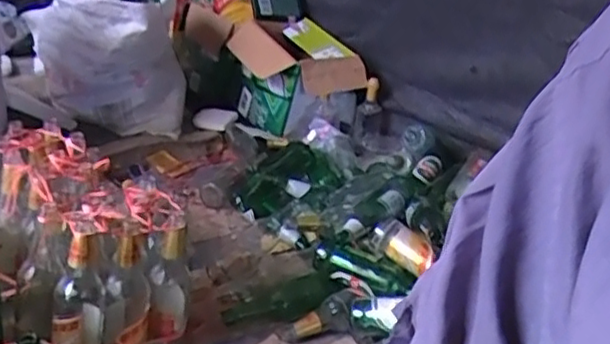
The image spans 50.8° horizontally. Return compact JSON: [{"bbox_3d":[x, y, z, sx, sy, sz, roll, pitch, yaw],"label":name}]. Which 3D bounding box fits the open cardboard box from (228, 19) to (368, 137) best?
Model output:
[{"bbox_3d":[-0.034,-0.260,1.818,0.300,0.241,0.281,-8,32,-30],"label":"open cardboard box"}]

